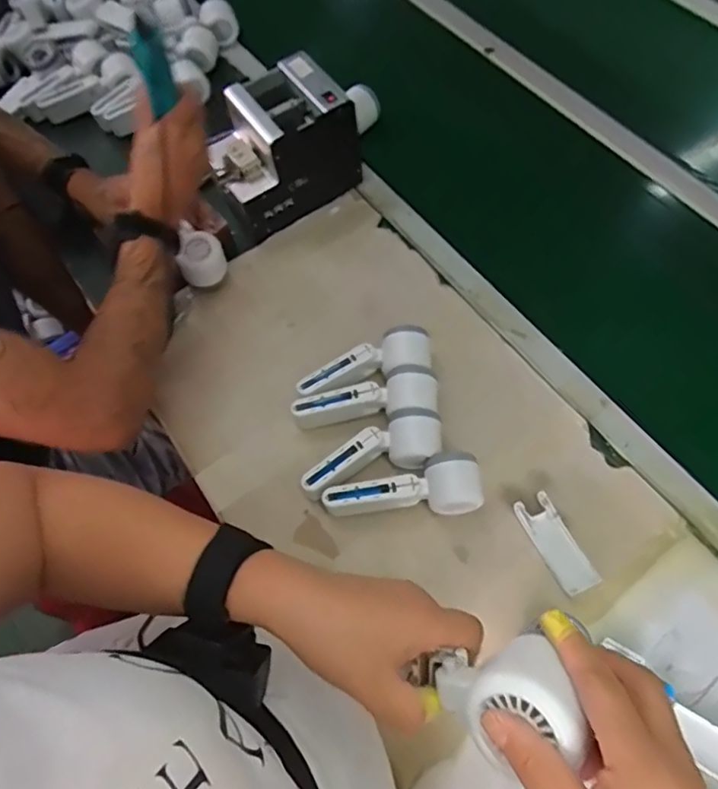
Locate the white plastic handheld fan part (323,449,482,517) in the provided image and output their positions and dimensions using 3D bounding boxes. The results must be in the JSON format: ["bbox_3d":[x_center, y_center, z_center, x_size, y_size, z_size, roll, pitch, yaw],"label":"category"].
[{"bbox_3d":[0.049,0.108,0.634,0.171,0.065,0.062,-10,63,-2],"label":"white plastic handheld fan part"}]

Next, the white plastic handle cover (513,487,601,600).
[{"bbox_3d":[0.210,0.159,0.623,0.041,0.018,0.107,-23,65,-9],"label":"white plastic handle cover"}]

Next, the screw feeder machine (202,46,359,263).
[{"bbox_3d":[-0.121,-0.329,0.805,0.212,0.163,0.128,-32,66,-13],"label":"screw feeder machine"}]

